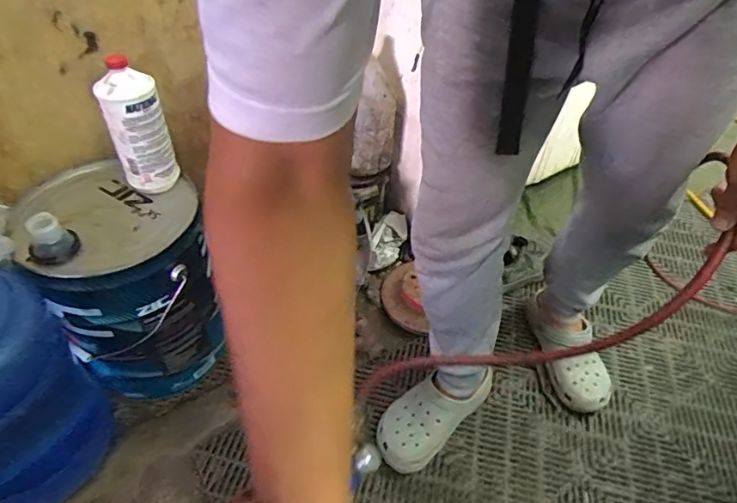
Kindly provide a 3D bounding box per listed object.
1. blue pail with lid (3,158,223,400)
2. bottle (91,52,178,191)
[{"bbox_3d":[-0.423,0.060,0.916,0.268,0.355,0.282,-13,48,-16],"label":"blue pail with lid"},{"bbox_3d":[-0.363,-0.191,0.784,0.068,0.207,0.077,7,46,3],"label":"bottle"}]

